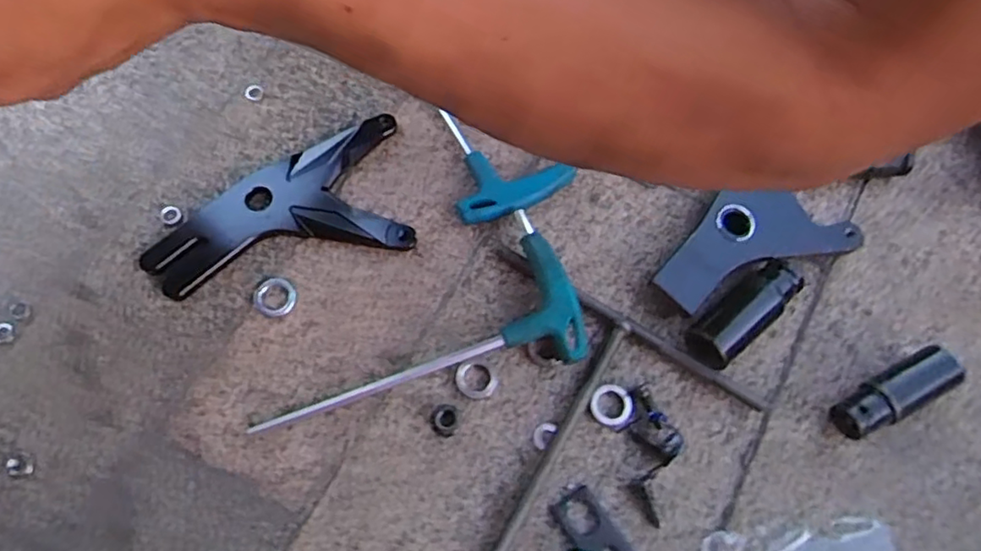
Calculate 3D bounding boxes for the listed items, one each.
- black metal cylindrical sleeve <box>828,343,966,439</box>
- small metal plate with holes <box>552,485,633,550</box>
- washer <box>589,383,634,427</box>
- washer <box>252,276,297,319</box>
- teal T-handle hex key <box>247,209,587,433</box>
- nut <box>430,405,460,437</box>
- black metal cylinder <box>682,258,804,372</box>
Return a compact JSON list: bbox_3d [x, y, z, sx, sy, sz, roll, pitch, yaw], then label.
[{"bbox_3d":[0.239,0.070,0.378,0.082,0.026,0.027,-25,74,-10],"label":"black metal cylindrical sleeve"},{"bbox_3d":[0.058,0.143,0.347,0.024,0.006,0.052,-35,76,-13],"label":"small metal plate with holes"},{"bbox_3d":[0.071,0.075,0.370,0.024,0.004,0.025,1,71,-2],"label":"washer"},{"bbox_3d":[-0.132,0.013,0.389,0.027,0.004,0.025,1,71,-2],"label":"washer"},{"bbox_3d":[-0.047,0.025,0.375,0.193,0.024,0.094,-13,72,-7],"label":"teal T-handle hex key"},{"bbox_3d":[-0.026,0.083,0.364,0.015,0.009,0.017,26,72,6],"label":"nut"},{"bbox_3d":[0.151,0.024,0.386,0.080,0.026,0.032,-41,77,-14],"label":"black metal cylinder"}]

